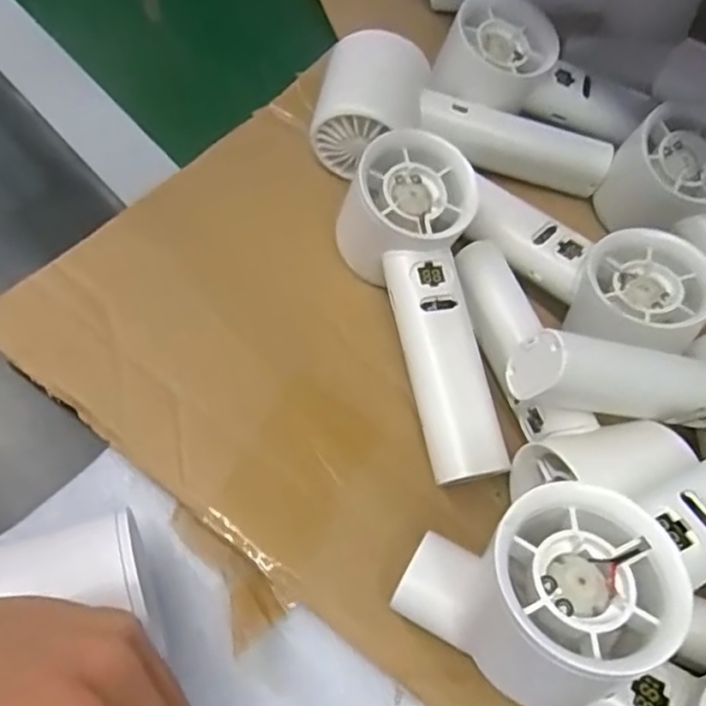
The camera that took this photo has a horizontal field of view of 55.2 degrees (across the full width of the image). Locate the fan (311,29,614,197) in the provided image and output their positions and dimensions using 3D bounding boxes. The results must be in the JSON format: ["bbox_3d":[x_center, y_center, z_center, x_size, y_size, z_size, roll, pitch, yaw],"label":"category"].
[{"bbox_3d":[0.059,-0.115,0.359,0.159,0.051,0.063,15,63,-8],"label":"fan"}]

